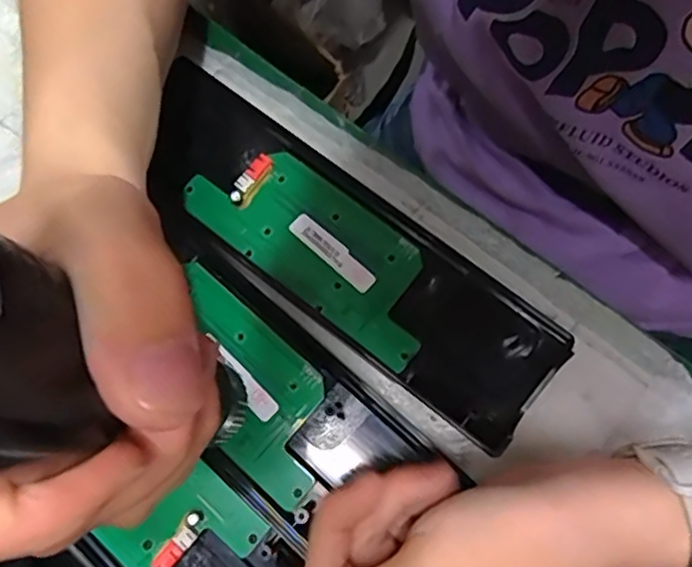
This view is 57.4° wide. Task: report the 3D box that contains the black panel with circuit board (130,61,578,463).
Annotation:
[{"bbox_3d":[-0.009,-0.023,0.308,0.241,0.020,0.070,37,81,10],"label":"black panel with circuit board"}]

